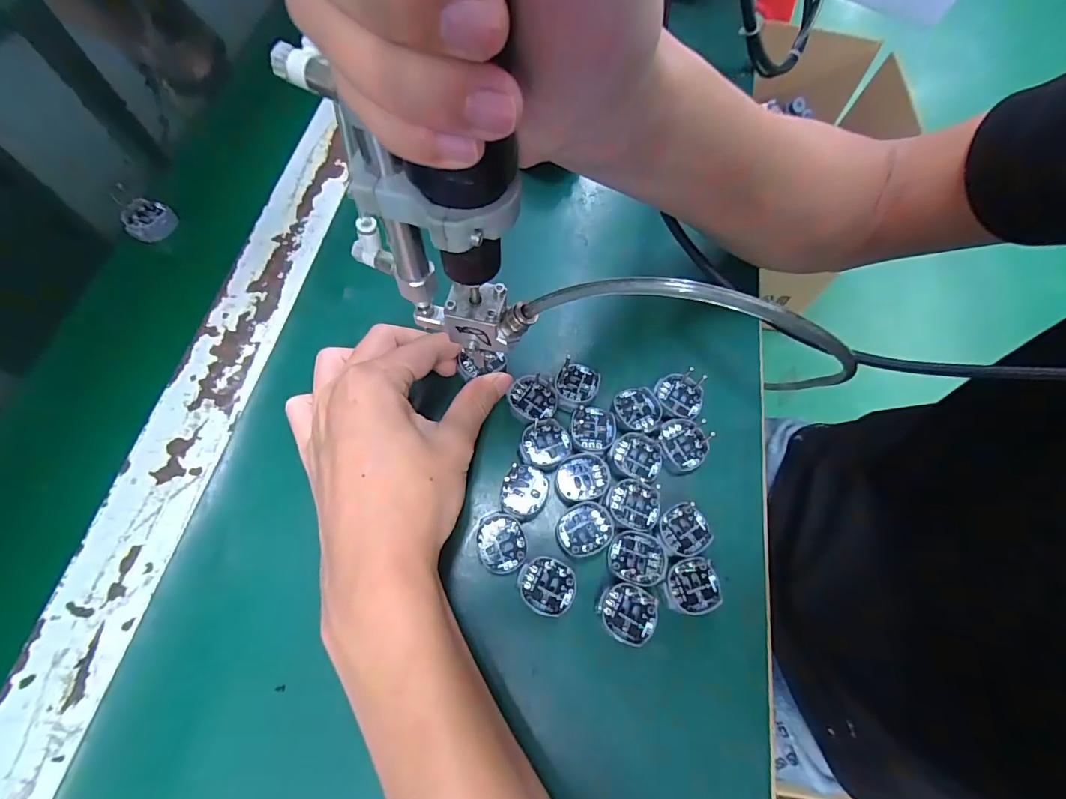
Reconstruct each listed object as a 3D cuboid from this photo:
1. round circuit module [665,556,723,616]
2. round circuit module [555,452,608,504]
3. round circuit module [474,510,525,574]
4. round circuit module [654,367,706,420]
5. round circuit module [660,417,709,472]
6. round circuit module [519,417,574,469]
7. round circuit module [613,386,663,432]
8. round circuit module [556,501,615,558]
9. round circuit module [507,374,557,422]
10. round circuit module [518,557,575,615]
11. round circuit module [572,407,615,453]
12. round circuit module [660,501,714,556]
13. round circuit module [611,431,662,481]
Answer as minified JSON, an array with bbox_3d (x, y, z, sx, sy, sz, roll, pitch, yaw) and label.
[{"bbox_3d":[0.078,0.091,0.225,0.025,0.004,0.024,1,67,-1],"label":"round circuit module"},{"bbox_3d":[0.026,0.042,0.245,0.028,0.004,0.025,-21,69,-10],"label":"round circuit module"},{"bbox_3d":[-0.016,0.071,0.231,0.024,0.004,0.028,5,67,0],"label":"round circuit module"},{"bbox_3d":[0.084,-0.004,0.266,0.027,0.005,0.029,1,67,-1],"label":"round circuit module"},{"bbox_3d":[0.083,0.024,0.253,0.025,0.004,0.027,1,67,-1],"label":"round circuit module"},{"bbox_3d":[0.007,0.024,0.251,0.027,0.004,0.025,1,67,-1],"label":"round circuit module"},{"bbox_3d":[0.059,0.004,0.262,0.026,0.004,0.024,1,67,-1],"label":"round circuit module"},{"bbox_3d":[0.027,0.065,0.234,0.029,0.004,0.024,-29,71,-13],"label":"round circuit module"},{"bbox_3d":[0.000,-0.002,0.261,0.028,0.004,0.025,28,69,10],"label":"round circuit module"},{"bbox_3d":[0.007,0.090,0.223,0.027,0.004,0.025,6,67,1],"label":"round circuit module"},{"bbox_3d":[0.033,0.016,0.255,0.024,0.004,0.027,6,67,1],"label":"round circuit module"},{"bbox_3d":[0.078,0.066,0.235,0.025,0.004,0.024,1,67,-1],"label":"round circuit module"},{"bbox_3d":[0.057,0.030,0.250,0.027,0.004,0.024,30,70,11],"label":"round circuit module"}]

